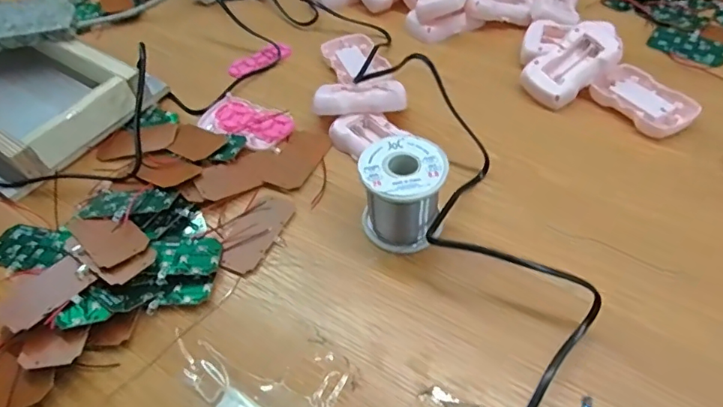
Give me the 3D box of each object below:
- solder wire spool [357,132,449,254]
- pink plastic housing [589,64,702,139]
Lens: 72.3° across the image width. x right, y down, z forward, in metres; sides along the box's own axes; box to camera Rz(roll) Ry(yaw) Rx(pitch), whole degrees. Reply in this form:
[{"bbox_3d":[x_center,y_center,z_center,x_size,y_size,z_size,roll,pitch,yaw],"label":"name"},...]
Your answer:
[{"bbox_3d":[0.030,-0.007,0.369,0.058,0.064,0.062,-3,50,3],"label":"solder wire spool"},{"bbox_3d":[0.257,-0.094,0.453,0.055,0.016,0.085,-27,53,-16],"label":"pink plastic housing"}]

